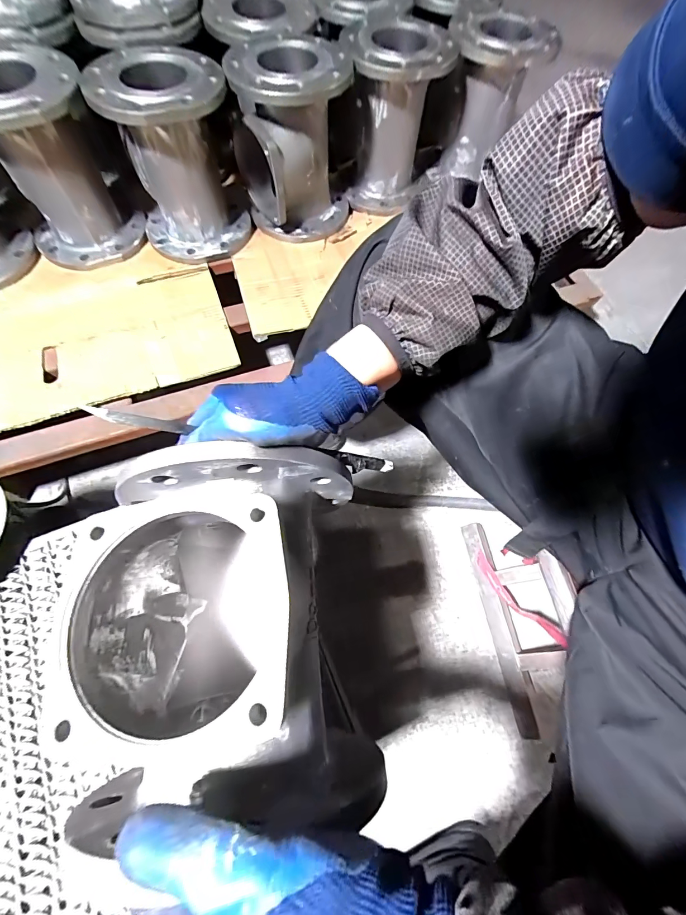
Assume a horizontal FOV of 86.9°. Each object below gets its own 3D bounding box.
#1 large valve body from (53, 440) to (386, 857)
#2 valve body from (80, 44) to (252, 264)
[{"bbox_3d":[-0.078,0.129,0.296,0.192,0.180,0.229,-3,62,-1],"label":"large valve body"},{"bbox_3d":[-0.302,-0.544,0.696,0.216,0.279,0.262,-22,68,-12],"label":"valve body"}]

